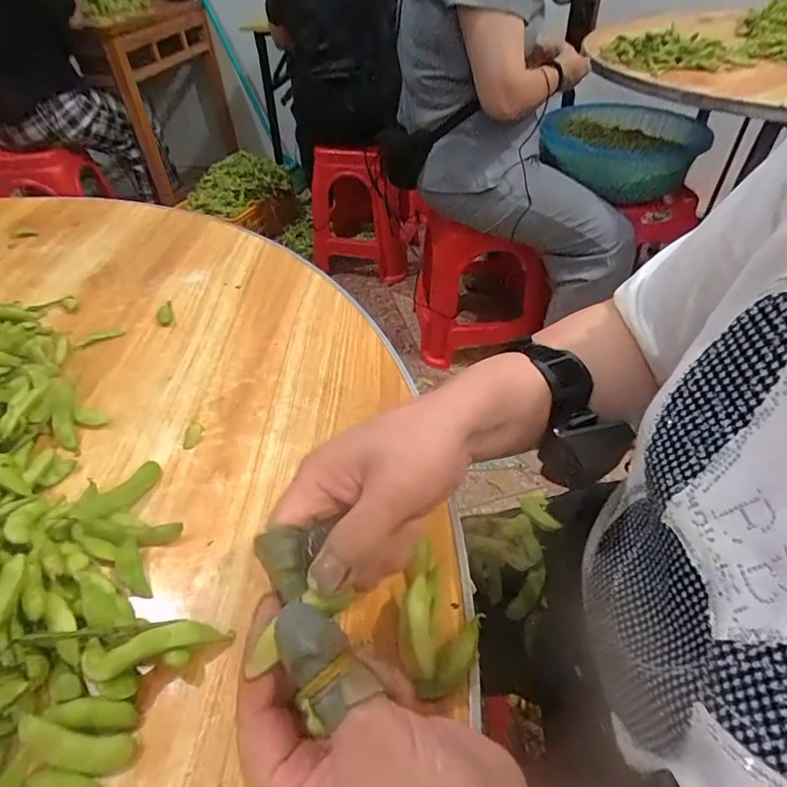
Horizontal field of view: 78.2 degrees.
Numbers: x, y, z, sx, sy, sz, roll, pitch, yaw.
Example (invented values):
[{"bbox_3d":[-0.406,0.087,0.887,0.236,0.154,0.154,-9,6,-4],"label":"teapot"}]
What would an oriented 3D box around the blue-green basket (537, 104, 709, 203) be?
[{"bbox_3d":[0.583,-0.646,1.262,0.393,0.138,0.391,15,47,17],"label":"blue-green basket"}]

